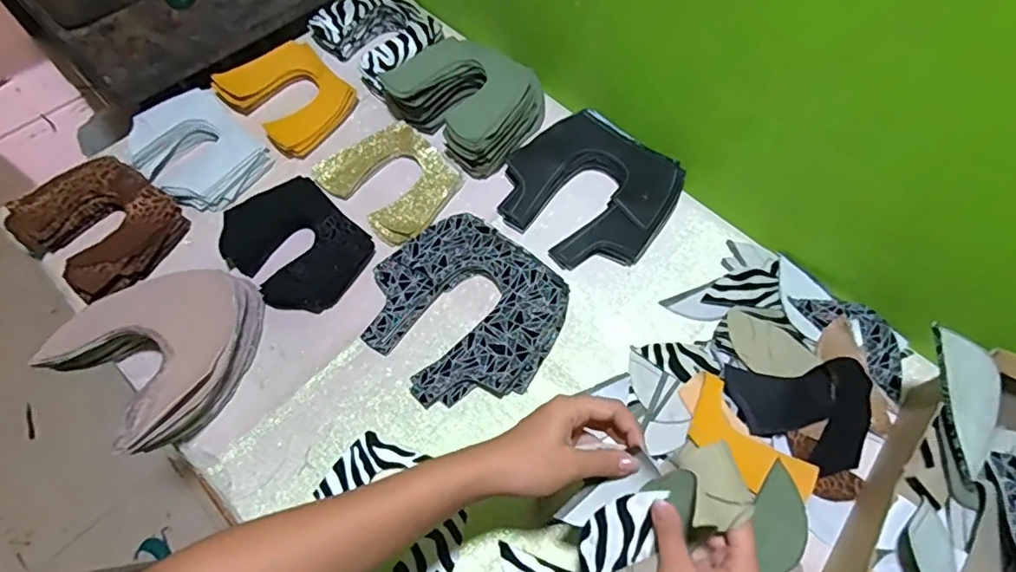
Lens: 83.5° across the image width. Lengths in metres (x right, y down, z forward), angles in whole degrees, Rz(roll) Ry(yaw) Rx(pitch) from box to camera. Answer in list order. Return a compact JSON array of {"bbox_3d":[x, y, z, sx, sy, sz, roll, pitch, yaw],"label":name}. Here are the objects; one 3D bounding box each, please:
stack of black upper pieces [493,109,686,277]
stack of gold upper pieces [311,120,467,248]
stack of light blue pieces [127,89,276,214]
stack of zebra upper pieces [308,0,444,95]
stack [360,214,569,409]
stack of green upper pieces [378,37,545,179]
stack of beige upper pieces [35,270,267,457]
[{"bbox_3d":[0.094,-0.115,0.678,0.190,0.033,0.188,37,67,17],"label":"stack of black upper pieces"},{"bbox_3d":[-0.139,-0.130,0.691,0.151,0.016,0.131,41,68,18],"label":"stack of gold upper pieces"},{"bbox_3d":[-0.381,-0.165,0.701,0.161,0.049,0.126,35,67,16],"label":"stack of light blue pieces"},{"bbox_3d":[-0.172,-0.339,0.785,0.146,0.056,0.151,-32,65,-16],"label":"stack of zebra upper pieces"},{"bbox_3d":[-0.049,0.025,0.604,0.196,0.029,0.186,36,67,16],"label":"stack"},{"bbox_3d":[-0.048,-0.243,0.723,0.175,0.065,0.167,35,67,19],"label":"stack of green upper pieces"},{"bbox_3d":[-0.340,0.057,0.567,0.156,0.066,0.182,26,64,15],"label":"stack of beige upper pieces"}]

